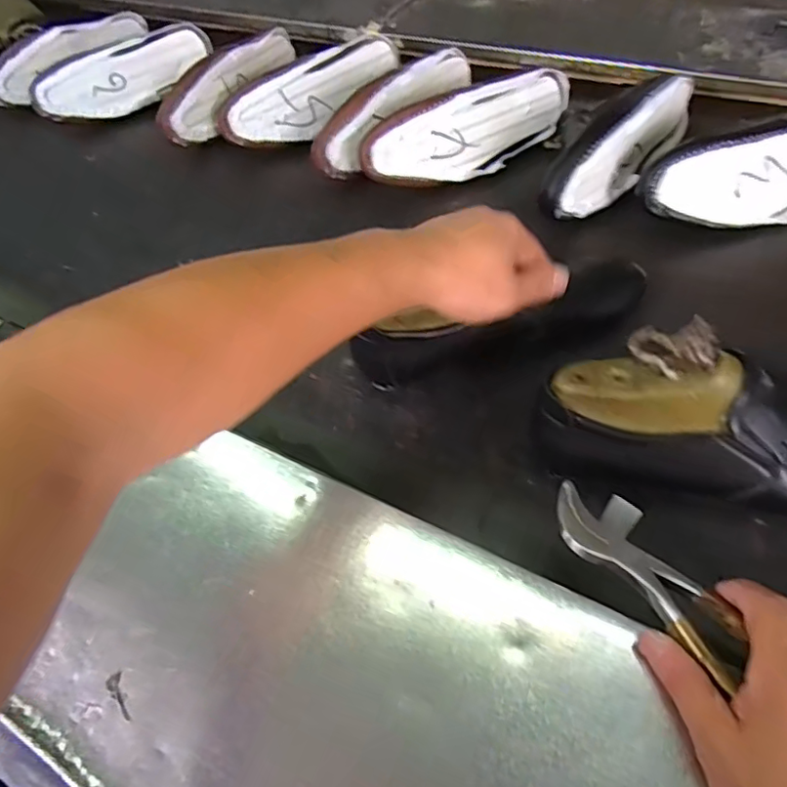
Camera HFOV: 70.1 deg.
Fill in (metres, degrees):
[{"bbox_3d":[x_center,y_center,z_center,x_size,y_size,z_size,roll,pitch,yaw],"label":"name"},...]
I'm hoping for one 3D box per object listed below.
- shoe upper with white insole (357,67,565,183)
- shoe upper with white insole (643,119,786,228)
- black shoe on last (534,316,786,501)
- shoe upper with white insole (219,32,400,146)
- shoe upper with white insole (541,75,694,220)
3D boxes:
[{"bbox_3d":[0.094,-0.306,0.663,0.268,0.093,0.062,-25,55,-11],"label":"shoe upper with white insole"},{"bbox_3d":[0.378,-0.228,0.563,0.263,0.071,0.084,-17,54,-5],"label":"shoe upper with white insole"},{"bbox_3d":[0.233,0.021,0.381,0.260,0.108,0.080,10,56,14],"label":"black shoe on last"},{"bbox_3d":[-0.109,-0.416,0.762,0.266,0.075,0.075,-40,59,-20],"label":"shoe upper with white insole"},{"bbox_3d":[0.234,-0.265,0.602,0.244,0.095,0.065,-40,59,-20],"label":"shoe upper with white insole"}]

